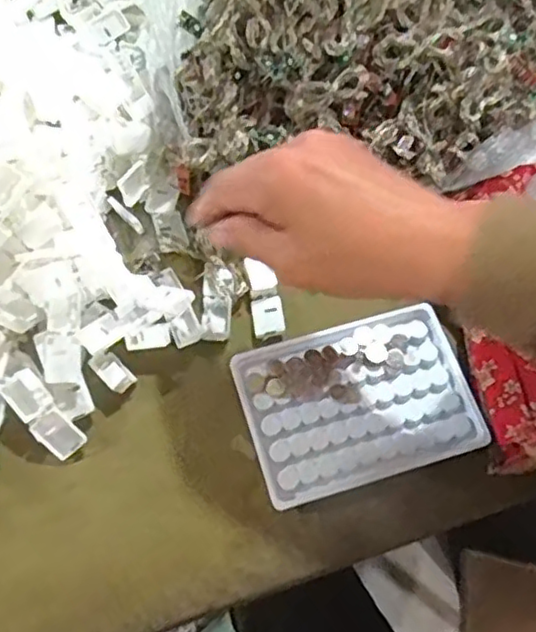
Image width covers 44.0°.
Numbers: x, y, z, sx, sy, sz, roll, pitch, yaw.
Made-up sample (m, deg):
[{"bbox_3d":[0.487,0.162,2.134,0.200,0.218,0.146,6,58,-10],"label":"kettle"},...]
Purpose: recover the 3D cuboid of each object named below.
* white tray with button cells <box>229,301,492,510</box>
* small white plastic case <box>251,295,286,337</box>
[{"bbox_3d":[0.053,0.048,0.386,0.130,0.013,0.094,-15,67,-7],"label":"white tray with button cells"},{"bbox_3d":[0.000,0.000,0.419,0.019,0.006,0.025,-8,66,-4],"label":"small white plastic case"}]

